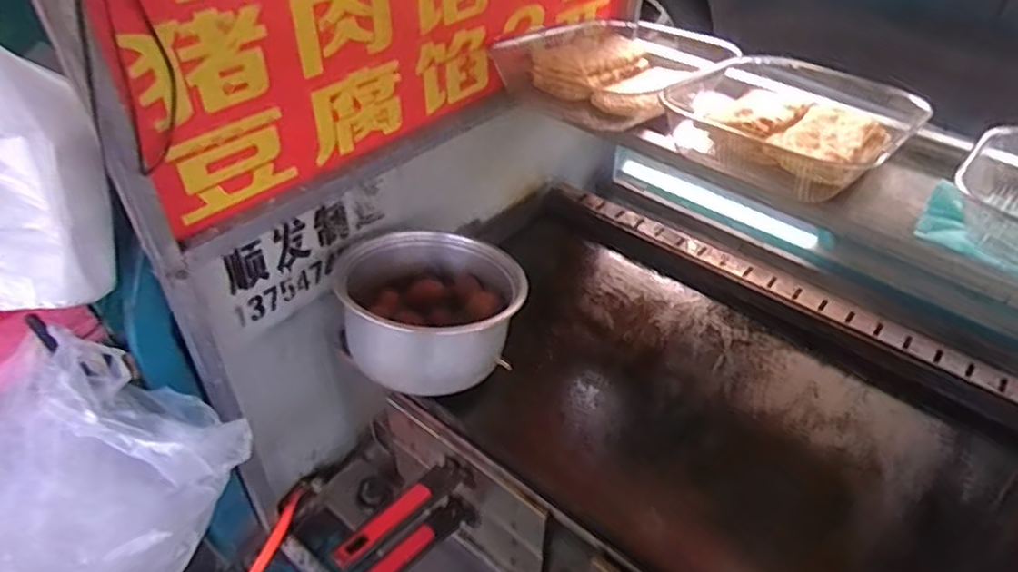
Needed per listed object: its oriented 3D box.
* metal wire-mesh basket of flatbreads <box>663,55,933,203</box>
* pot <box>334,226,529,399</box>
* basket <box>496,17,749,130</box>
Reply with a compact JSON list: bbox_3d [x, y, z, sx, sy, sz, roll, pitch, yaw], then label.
[{"bbox_3d":[0.372,-0.231,0.915,0.308,0.082,0.307,30,49,25],"label":"metal wire-mesh basket of flatbreads"},{"bbox_3d":[-0.107,0.026,0.904,0.244,0.107,0.218,-13,46,-17],"label":"pot"},{"bbox_3d":[0.172,-0.337,1.032,0.258,0.072,0.283,30,49,26],"label":"basket"}]

